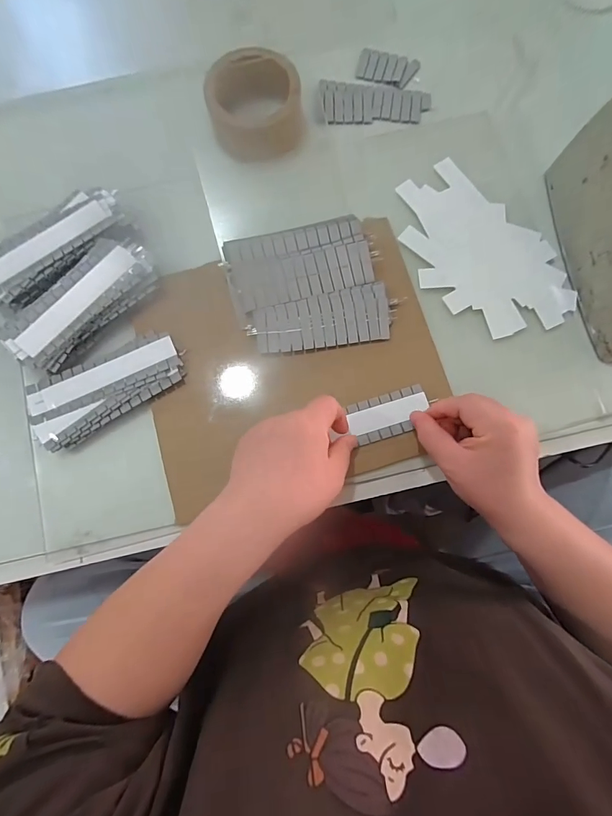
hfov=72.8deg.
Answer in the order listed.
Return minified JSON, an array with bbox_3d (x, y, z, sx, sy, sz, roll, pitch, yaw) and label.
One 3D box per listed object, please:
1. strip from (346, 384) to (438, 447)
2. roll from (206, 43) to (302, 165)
[{"bbox_3d":[0.079,0.005,0.383,0.075,0.007,0.039,-18,80,-4],"label":"strip"},{"bbox_3d":[-0.052,-0.309,0.428,0.091,0.046,0.090,0,80,-1],"label":"roll"}]

